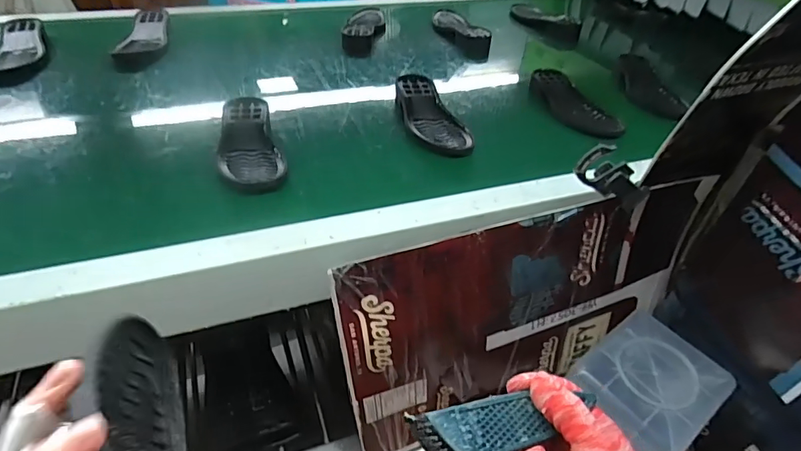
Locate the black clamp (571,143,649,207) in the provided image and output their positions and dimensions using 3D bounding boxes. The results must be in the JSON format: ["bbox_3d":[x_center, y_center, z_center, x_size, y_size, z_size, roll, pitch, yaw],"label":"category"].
[{"bbox_3d":[0.233,-0.050,0.522,0.121,0.042,0.023,24,24,-36],"label":"black clamp"}]

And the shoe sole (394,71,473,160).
[{"bbox_3d":[0.037,-0.165,0.693,0.072,0.032,0.191,-10,41,-16],"label":"shoe sole"}]

